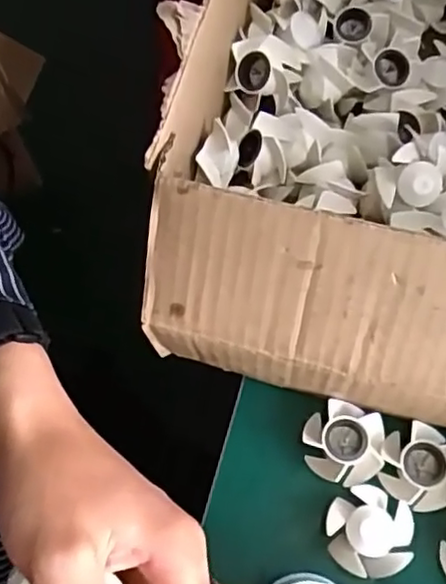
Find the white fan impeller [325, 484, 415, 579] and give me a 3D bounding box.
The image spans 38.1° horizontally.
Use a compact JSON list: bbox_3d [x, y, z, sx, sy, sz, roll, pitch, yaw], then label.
[{"bbox_3d":[0.076,0.125,0.337,0.042,0.019,0.042,9,68,7],"label":"white fan impeller"}]

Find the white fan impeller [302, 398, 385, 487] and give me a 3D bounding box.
[{"bbox_3d":[0.066,0.083,0.354,0.042,0.021,0.042,-1,68,3],"label":"white fan impeller"}]

